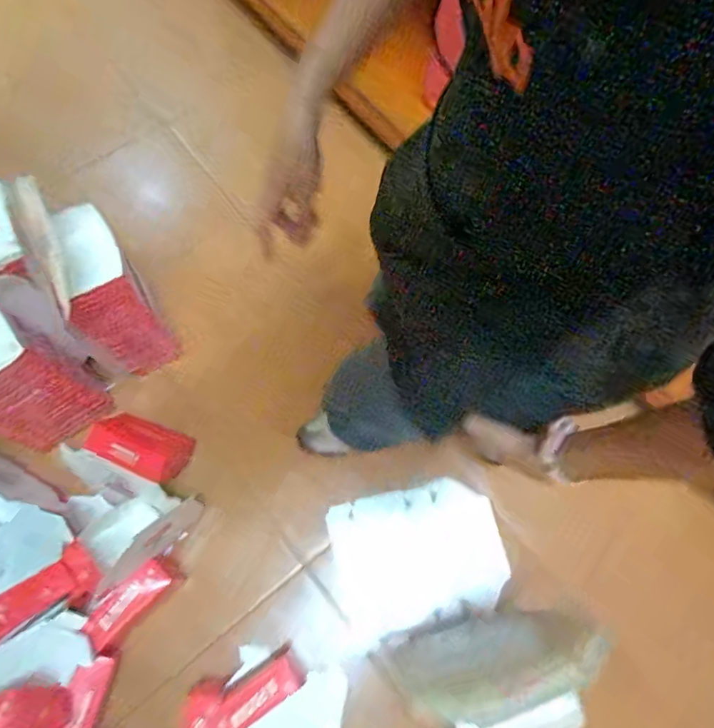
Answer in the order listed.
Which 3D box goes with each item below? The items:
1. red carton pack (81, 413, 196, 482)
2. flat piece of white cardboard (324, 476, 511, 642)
[{"bbox_3d":[-0.470,0.176,1.124,0.214,0.041,0.108,20,71,5],"label":"red carton pack"},{"bbox_3d":[0.129,0.409,1.136,0.364,0.012,0.271,-12,71,-6],"label":"flat piece of white cardboard"}]

